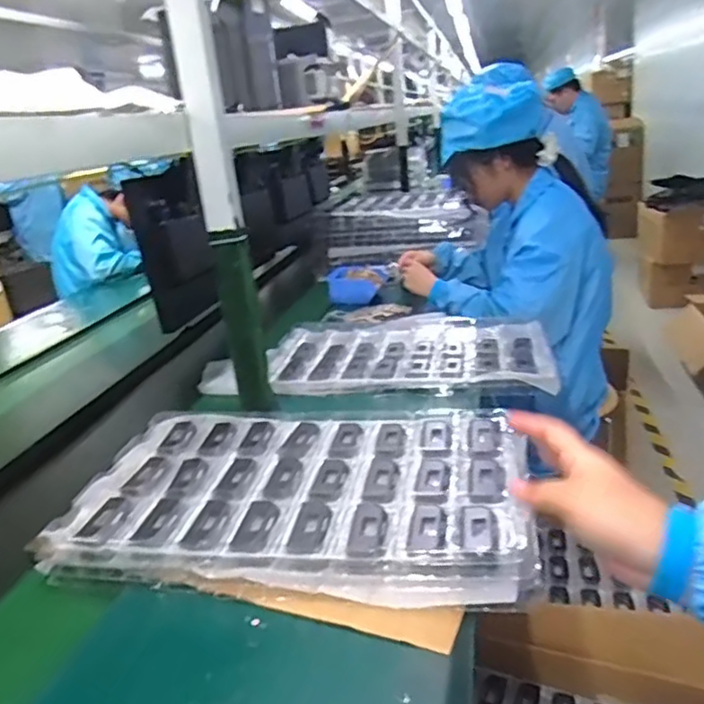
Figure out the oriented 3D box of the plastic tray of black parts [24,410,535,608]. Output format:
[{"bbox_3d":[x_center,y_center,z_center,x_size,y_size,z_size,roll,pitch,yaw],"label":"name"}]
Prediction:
[{"bbox_3d":[-0.058,0.157,0.740,0.504,0.040,0.302,-1,21,11],"label":"plastic tray of black parts"}]

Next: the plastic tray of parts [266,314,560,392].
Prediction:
[{"bbox_3d":[0.105,-0.011,1.196,0.505,0.024,0.349,-1,21,12],"label":"plastic tray of parts"}]

